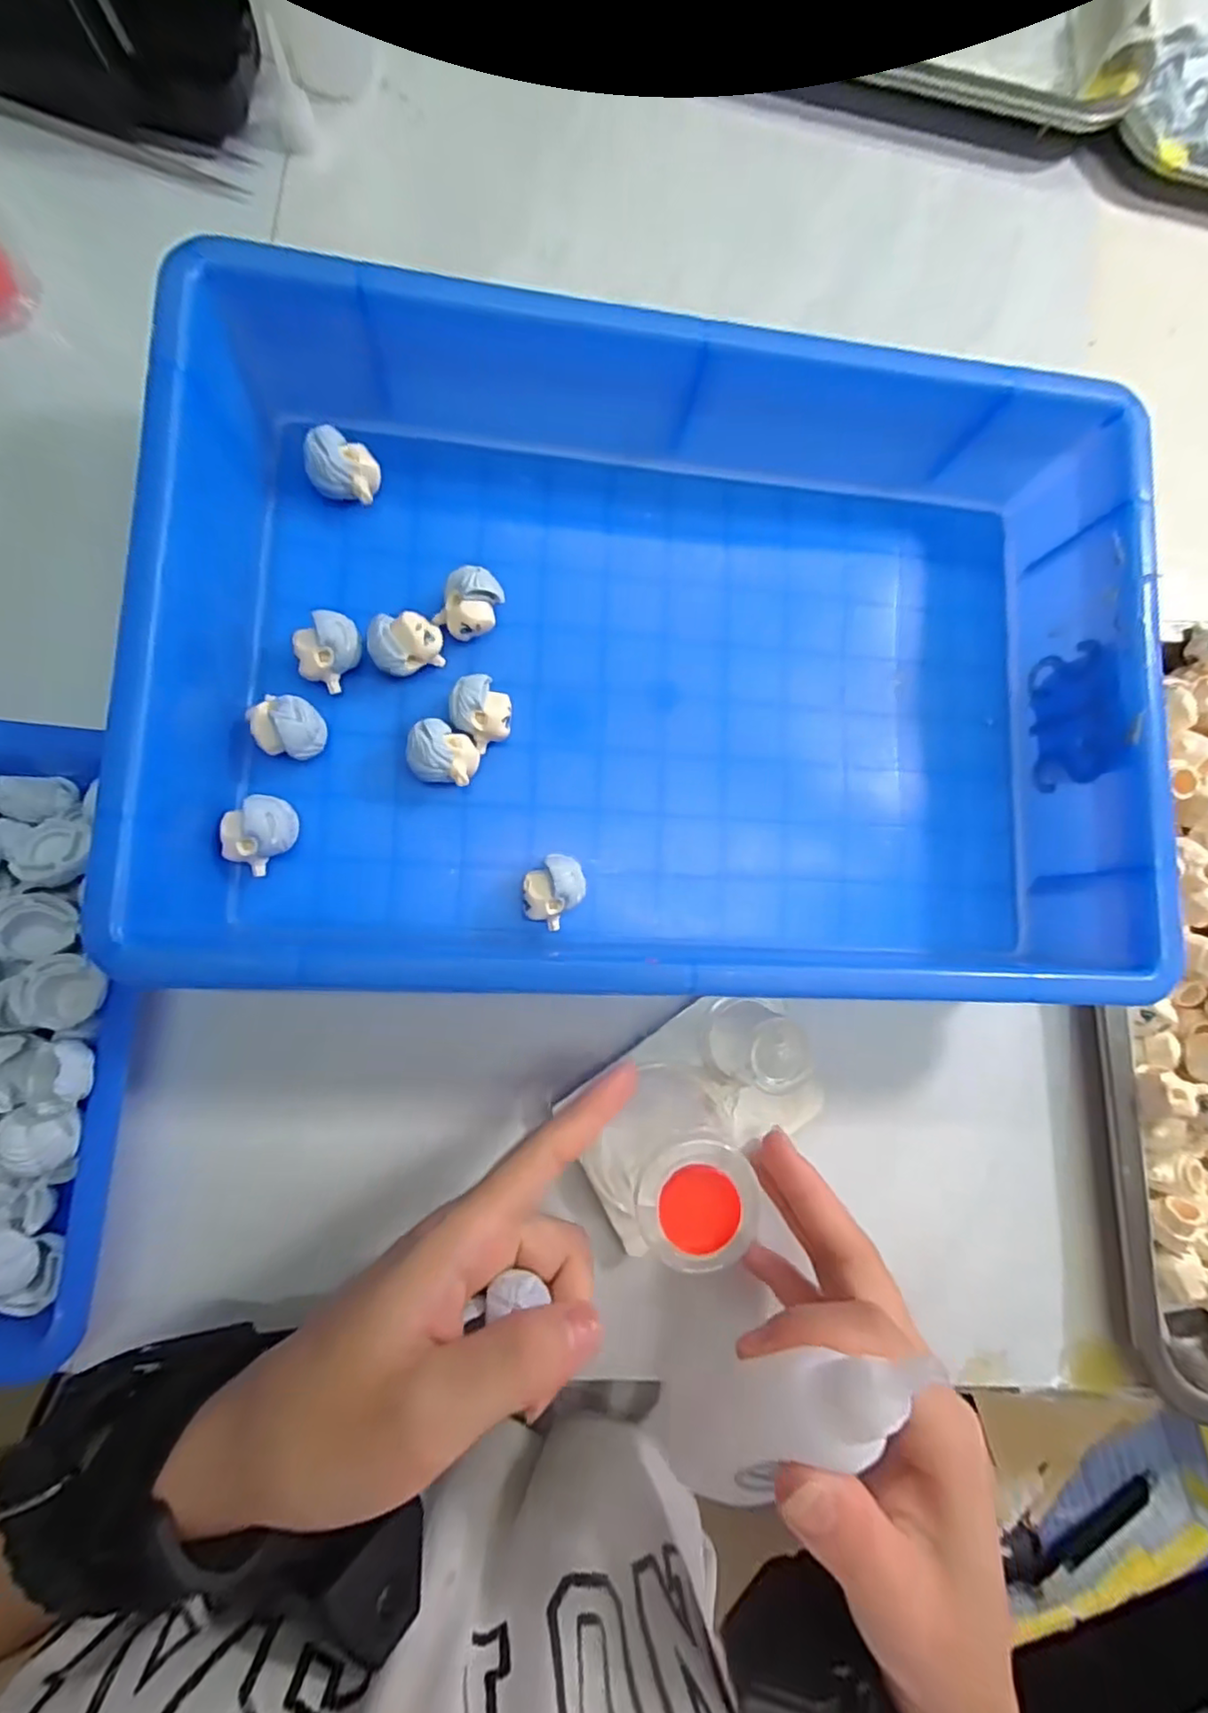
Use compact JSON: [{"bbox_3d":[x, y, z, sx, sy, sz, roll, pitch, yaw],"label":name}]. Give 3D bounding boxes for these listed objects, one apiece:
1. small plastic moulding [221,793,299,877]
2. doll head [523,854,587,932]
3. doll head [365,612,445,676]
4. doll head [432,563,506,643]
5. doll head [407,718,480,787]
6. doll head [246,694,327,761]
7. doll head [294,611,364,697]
[{"bbox_3d":[-0.130,-0.010,0.231,0.027,0.024,0.022,-41,91,-8],"label":"small plastic moulding"},{"bbox_3d":[-0.021,0.013,0.246,0.022,0.025,0.027,36,82,-2],"label":"doll head"},{"bbox_3d":[-0.080,-0.085,0.247,0.028,0.021,0.022,-31,89,-8],"label":"doll head"},{"bbox_3d":[-0.054,-0.102,0.252,0.021,0.024,0.026,31,83,-3],"label":"doll head"},{"bbox_3d":[-0.064,-0.040,0.247,0.027,0.020,0.023,22,83,-4],"label":"doll head"},{"bbox_3d":[-0.121,-0.049,0.237,0.024,0.023,0.022,1,85,-6],"label":"doll head"},{"bbox_3d":[-0.109,-0.082,0.243,0.021,0.019,0.027,38,82,-2],"label":"doll head"}]

